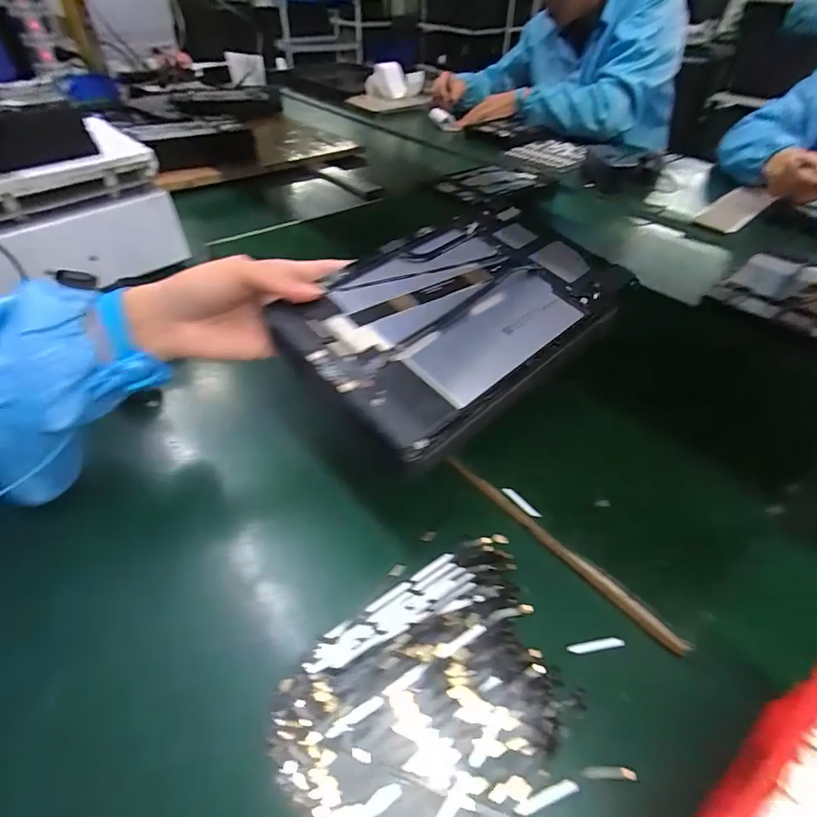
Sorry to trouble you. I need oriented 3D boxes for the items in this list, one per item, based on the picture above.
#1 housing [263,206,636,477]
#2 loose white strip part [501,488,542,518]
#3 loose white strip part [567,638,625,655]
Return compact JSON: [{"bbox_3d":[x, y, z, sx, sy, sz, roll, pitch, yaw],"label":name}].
[{"bbox_3d":[0.035,-0.068,0.315,0.231,0.011,0.150,-37,66,-25],"label":"housing"},{"bbox_3d":[0.083,0.070,0.336,0.006,0.004,0.033,-43,59,-9],"label":"loose white strip part"},{"bbox_3d":[0.115,0.145,0.279,0.035,0.004,0.006,-6,44,-8],"label":"loose white strip part"}]

